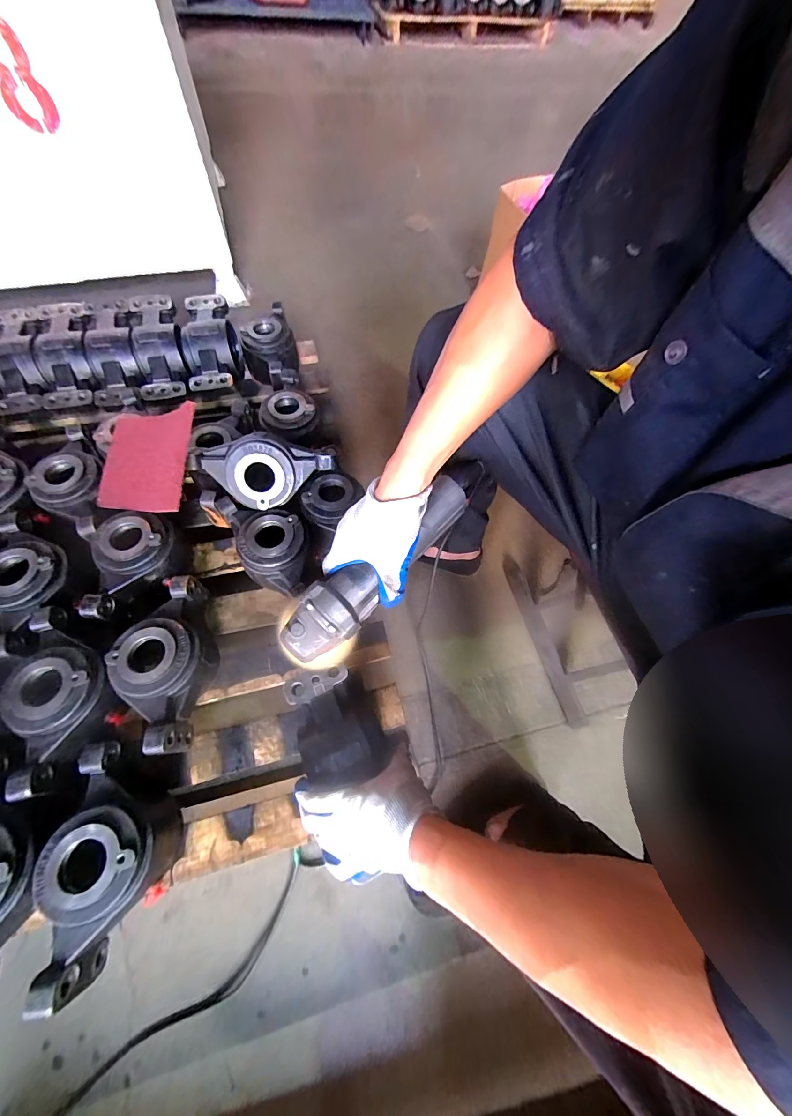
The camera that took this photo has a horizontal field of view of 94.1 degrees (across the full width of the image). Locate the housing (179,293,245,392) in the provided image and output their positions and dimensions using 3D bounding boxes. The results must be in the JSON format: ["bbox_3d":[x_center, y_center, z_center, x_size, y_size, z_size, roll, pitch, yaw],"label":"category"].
[{"bbox_3d":[-0.390,-0.446,0.793,0.098,0.108,0.222,-6,77,-6],"label":"housing"}]

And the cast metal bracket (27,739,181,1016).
[{"bbox_3d":[-0.321,0.337,0.430,0.104,0.115,0.225,-13,65,-10],"label":"cast metal bracket"}]

